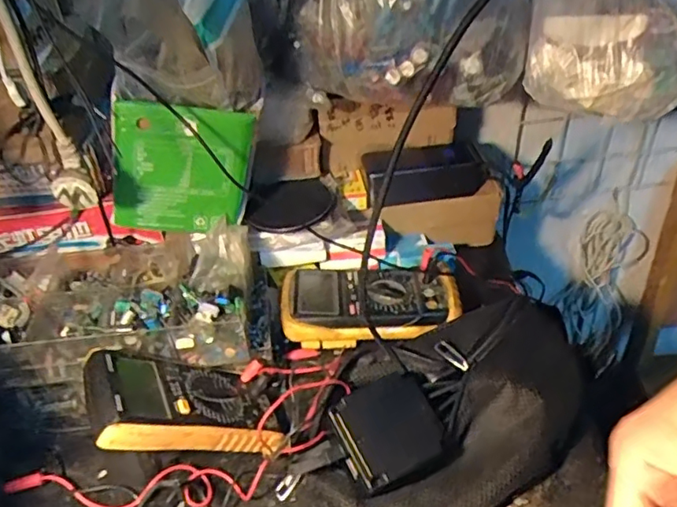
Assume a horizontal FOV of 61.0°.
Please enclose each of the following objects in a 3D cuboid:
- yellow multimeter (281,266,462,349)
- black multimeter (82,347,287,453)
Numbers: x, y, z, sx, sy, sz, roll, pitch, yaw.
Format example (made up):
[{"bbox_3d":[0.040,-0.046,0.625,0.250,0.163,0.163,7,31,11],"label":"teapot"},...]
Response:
[{"bbox_3d":[0.031,0.047,0.614,0.177,0.037,0.099,-4,38,0],"label":"yellow multimeter"},{"bbox_3d":[-0.125,0.123,0.477,0.158,0.025,0.086,19,24,-42],"label":"black multimeter"}]

